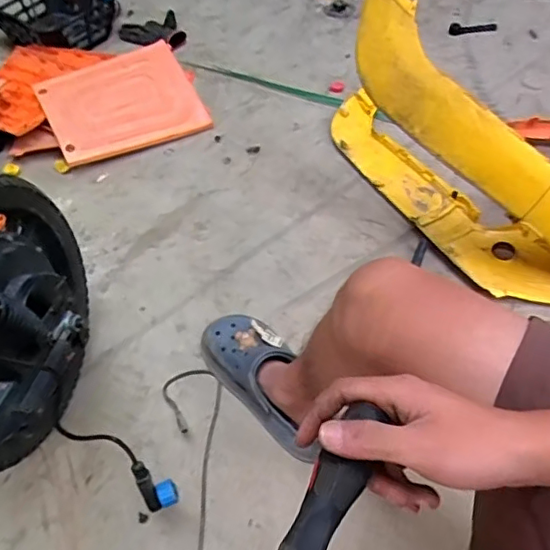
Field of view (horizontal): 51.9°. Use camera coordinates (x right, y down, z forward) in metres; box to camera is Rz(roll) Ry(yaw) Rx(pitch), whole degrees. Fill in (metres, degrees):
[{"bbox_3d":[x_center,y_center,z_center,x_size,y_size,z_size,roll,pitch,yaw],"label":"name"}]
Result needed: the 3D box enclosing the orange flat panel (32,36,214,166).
[{"bbox_3d":[-0.346,-0.389,1.270,0.321,0.021,0.257,-22,75,-16],"label":"orange flat panel"}]

